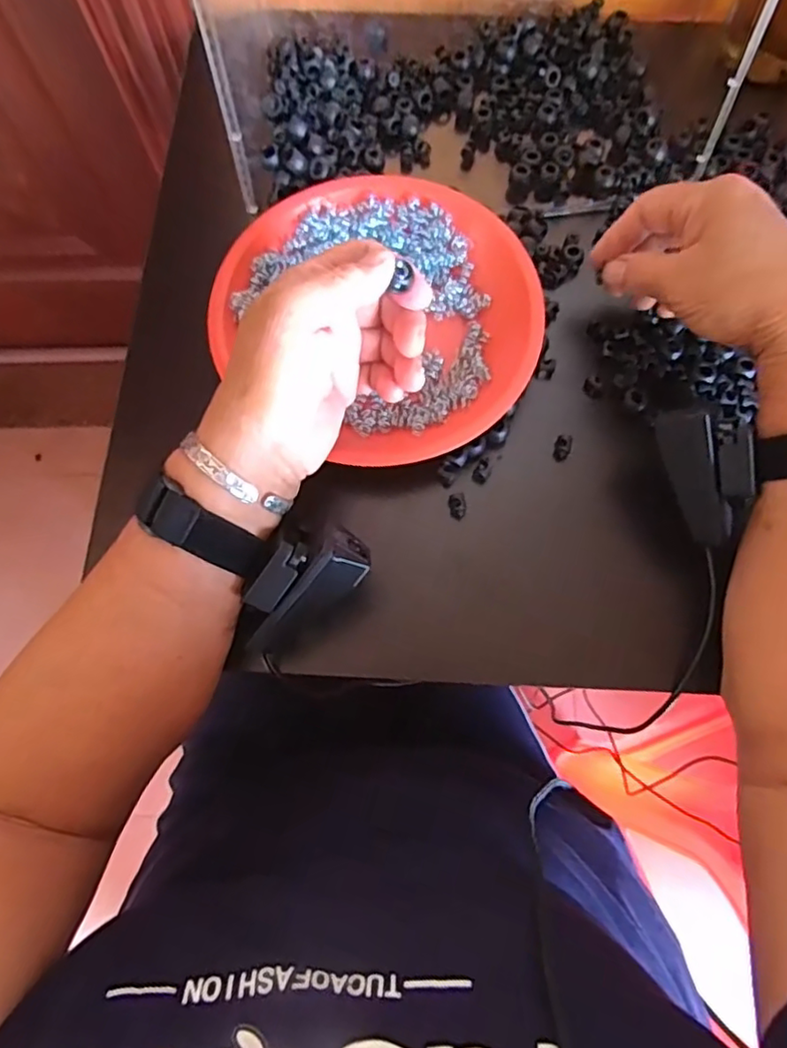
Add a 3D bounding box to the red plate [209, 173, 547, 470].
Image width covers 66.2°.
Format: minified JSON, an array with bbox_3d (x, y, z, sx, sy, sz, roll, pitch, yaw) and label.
[{"bbox_3d":[-0.005,-0.131,0.372,0.176,0.024,0.195,-42,78,-11],"label":"red plate"}]

